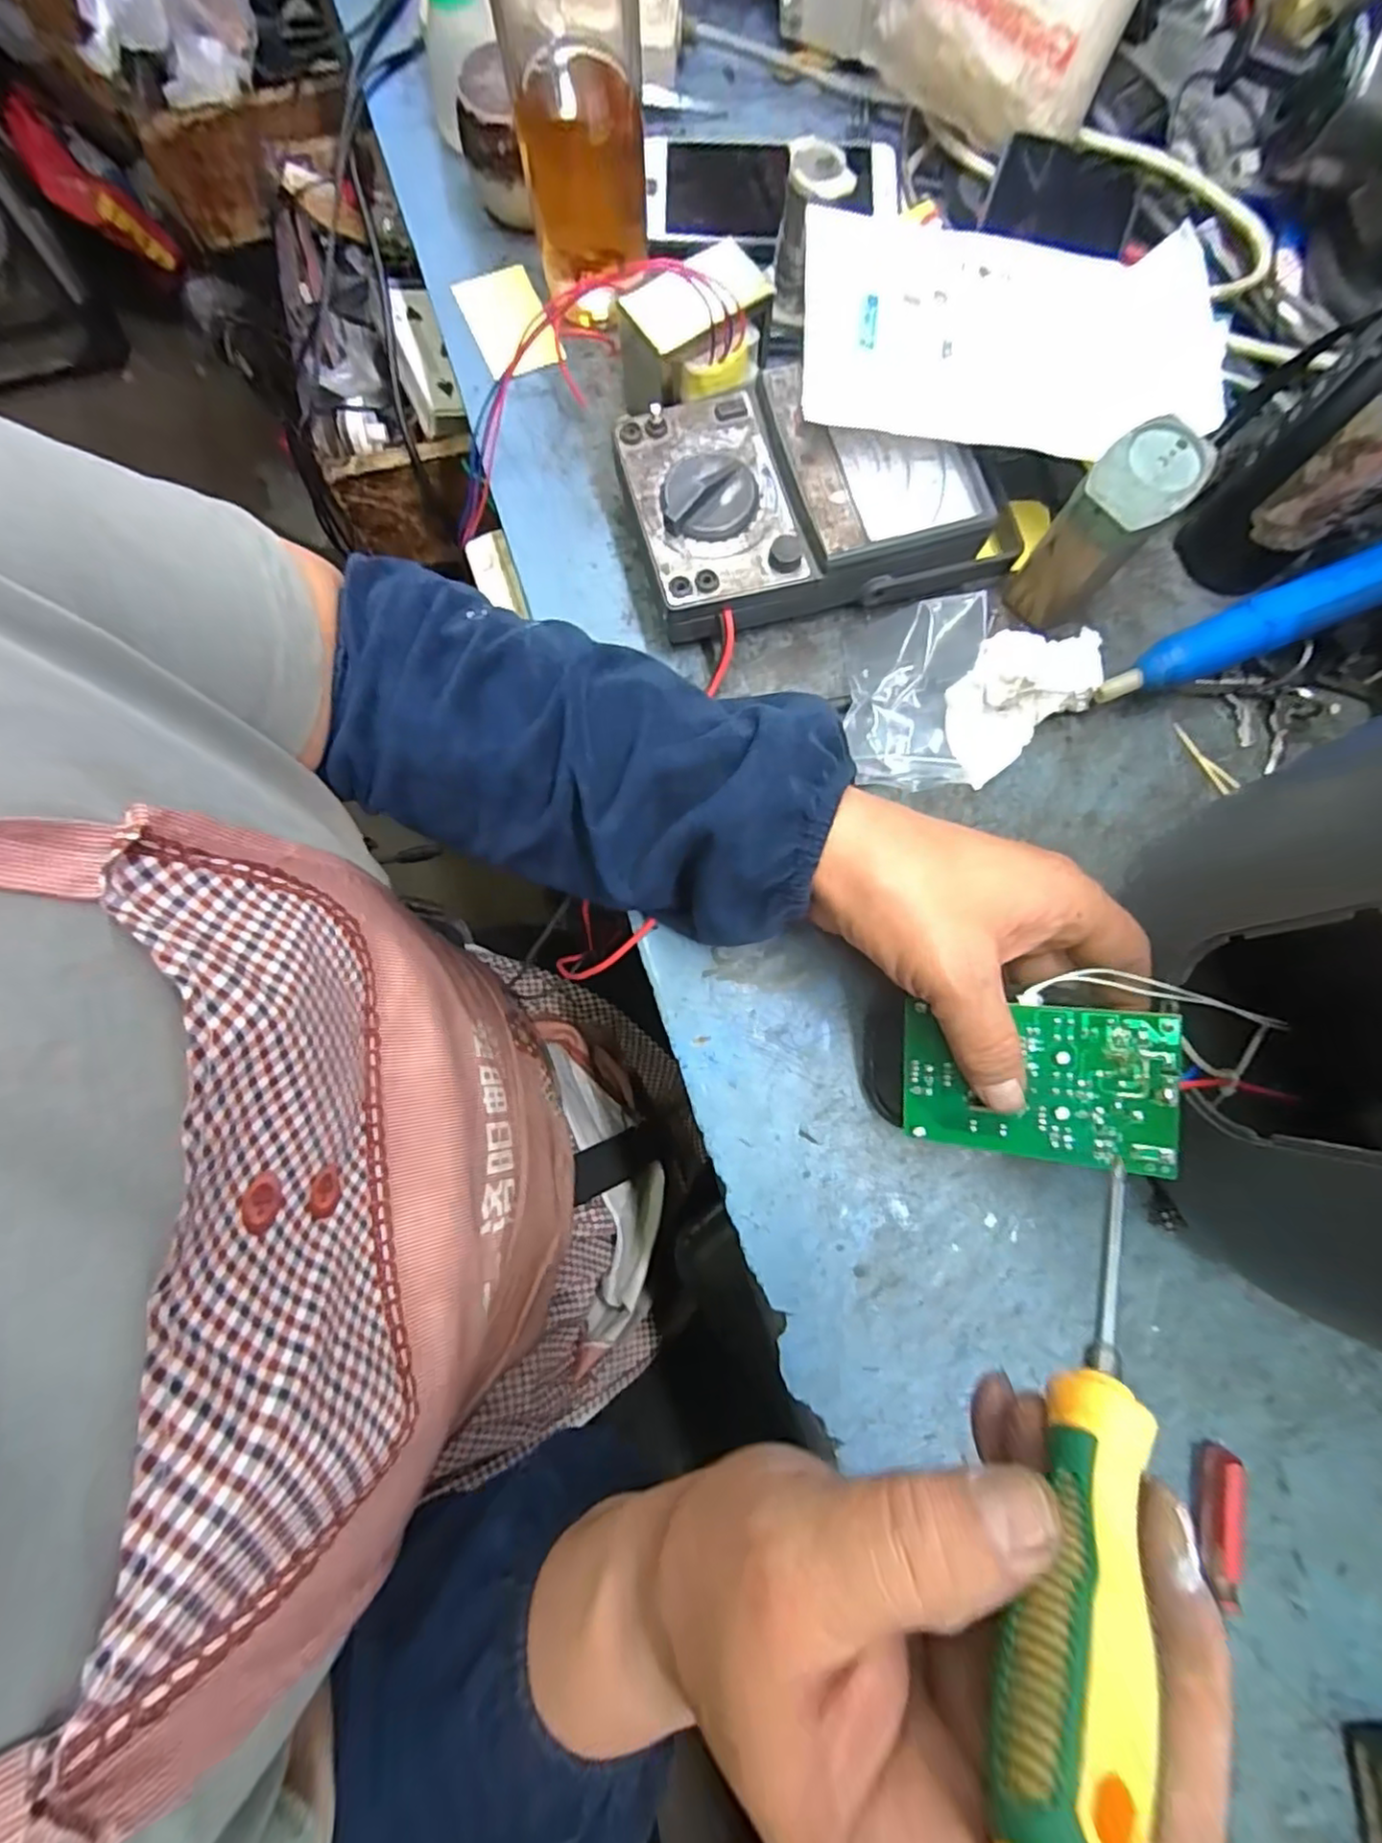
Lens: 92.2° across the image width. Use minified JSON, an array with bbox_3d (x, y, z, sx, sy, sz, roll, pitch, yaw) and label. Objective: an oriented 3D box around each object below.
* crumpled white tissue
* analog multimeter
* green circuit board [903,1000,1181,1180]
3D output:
[{"bbox_3d":[0.164,-0.116,0.333,0.088,0.036,0.053,-36,82,-6],"label":"crumpled white tissue"},{"bbox_3d":[0.060,-0.216,0.340,0.183,0.049,0.117,-16,80,-3],"label":"analog multimeter"},{"bbox_3d":[0.134,0.064,0.262,0.095,0.004,0.060,0,92,27],"label":"green circuit board"}]

